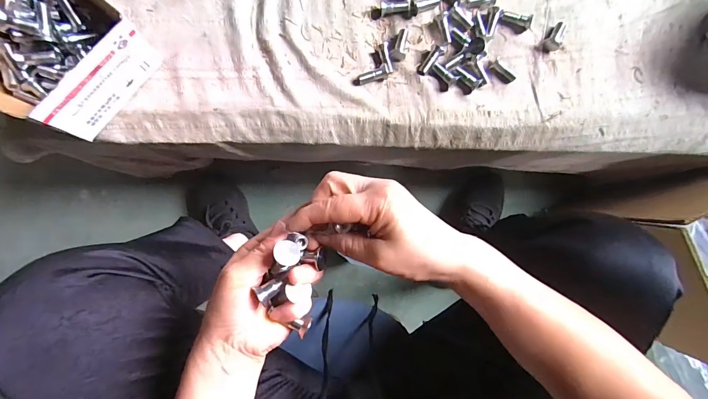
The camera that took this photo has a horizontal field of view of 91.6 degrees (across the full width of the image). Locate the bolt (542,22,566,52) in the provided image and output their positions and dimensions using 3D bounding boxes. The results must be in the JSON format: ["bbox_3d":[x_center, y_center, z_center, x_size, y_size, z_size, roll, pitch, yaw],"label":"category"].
[{"bbox_3d":[0.252,-0.205,0.431,0.019,0.013,0.038,31,84,0],"label":"bolt"}]

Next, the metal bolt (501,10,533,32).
[{"bbox_3d":[0.201,-0.223,0.429,0.037,0.015,0.013,18,84,-2],"label":"metal bolt"}]

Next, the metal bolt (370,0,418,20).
[{"bbox_3d":[0.049,-0.234,0.424,0.055,0.013,0.019,-7,85,-4],"label":"metal bolt"}]

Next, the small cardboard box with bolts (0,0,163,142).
[{"bbox_3d":[-0.321,-0.158,0.363,0.148,0.080,0.137,38,84,0],"label":"small cardboard box with bolts"}]

